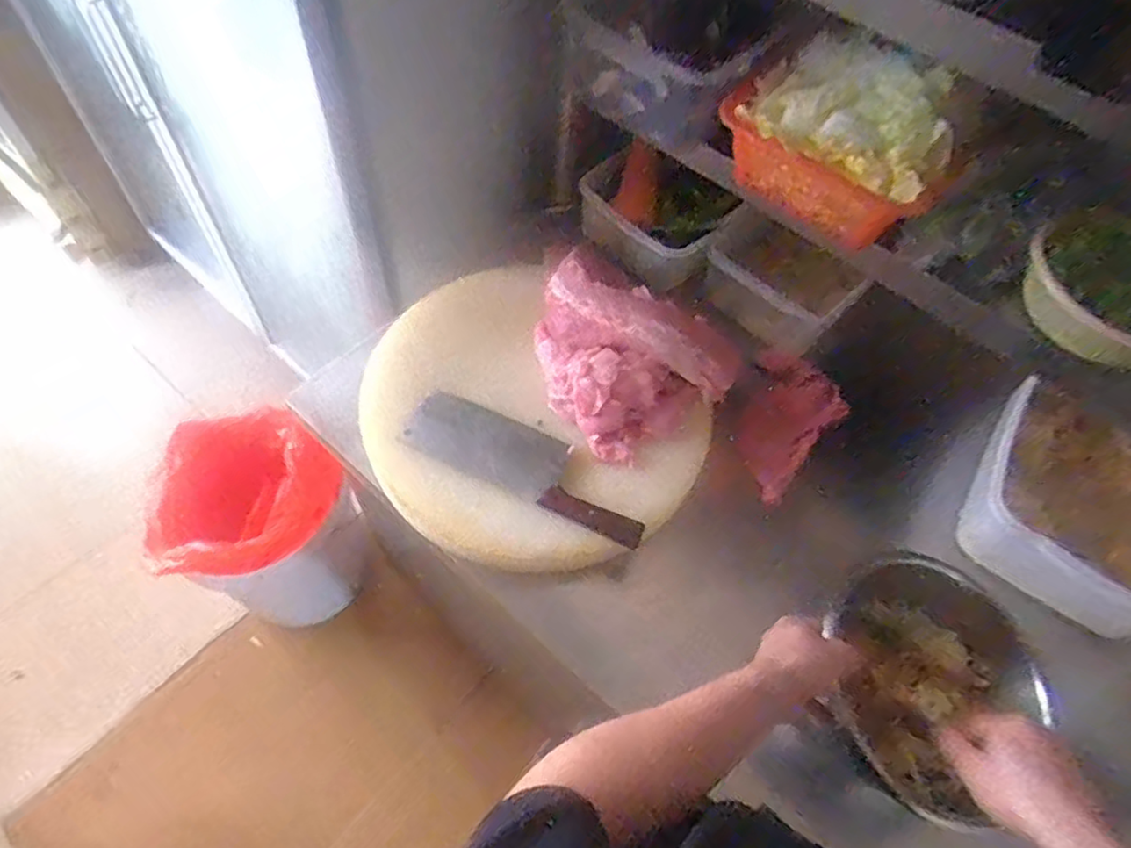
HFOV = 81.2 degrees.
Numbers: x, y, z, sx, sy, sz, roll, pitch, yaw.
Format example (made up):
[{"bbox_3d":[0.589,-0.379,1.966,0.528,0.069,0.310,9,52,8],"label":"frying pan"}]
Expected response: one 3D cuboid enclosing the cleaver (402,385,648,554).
[{"bbox_3d":[-0.041,0.042,0.754,0.293,0.028,0.085,26,60,11],"label":"cleaver"}]

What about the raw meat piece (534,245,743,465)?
[{"bbox_3d":[0.069,-0.078,0.802,0.252,0.082,0.218,27,60,12],"label":"raw meat piece"}]

